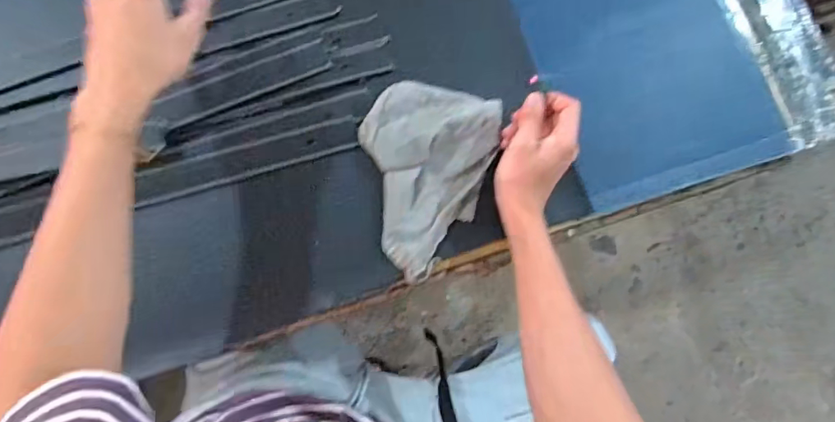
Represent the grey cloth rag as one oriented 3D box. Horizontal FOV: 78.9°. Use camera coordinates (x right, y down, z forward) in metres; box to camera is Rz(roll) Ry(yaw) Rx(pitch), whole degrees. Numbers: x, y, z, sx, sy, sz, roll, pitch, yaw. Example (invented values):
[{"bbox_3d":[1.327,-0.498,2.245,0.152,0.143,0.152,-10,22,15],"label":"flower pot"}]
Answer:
[{"bbox_3d":[0.002,-0.038,0.517,0.133,0.024,0.196,17,78,-4],"label":"grey cloth rag"}]

